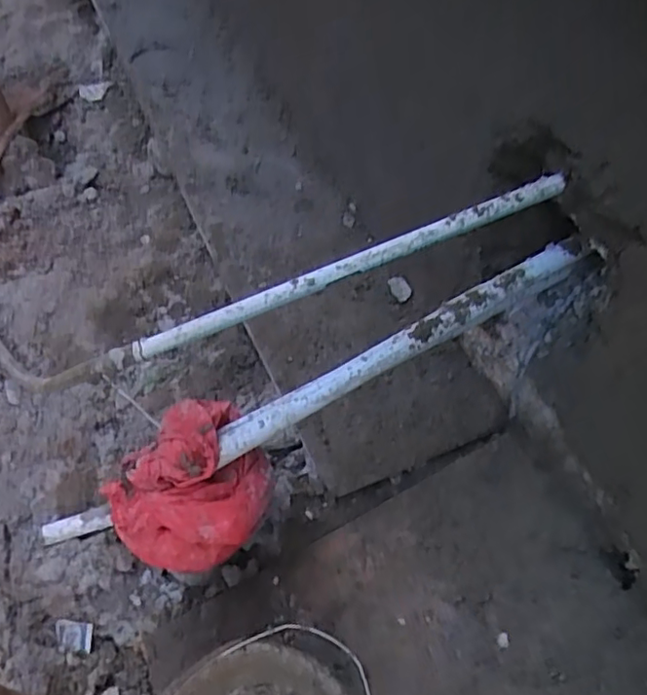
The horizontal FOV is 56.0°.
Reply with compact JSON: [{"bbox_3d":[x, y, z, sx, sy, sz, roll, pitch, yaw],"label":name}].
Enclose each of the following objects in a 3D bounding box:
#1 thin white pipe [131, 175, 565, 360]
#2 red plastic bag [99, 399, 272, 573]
[{"bbox_3d":[0.025,-0.086,0.661,0.492,0.023,0.019,-21,60,1],"label":"thin white pipe"},{"bbox_3d":[-0.149,0.164,0.729,0.158,0.135,0.203,28,62,15],"label":"red plastic bag"}]

